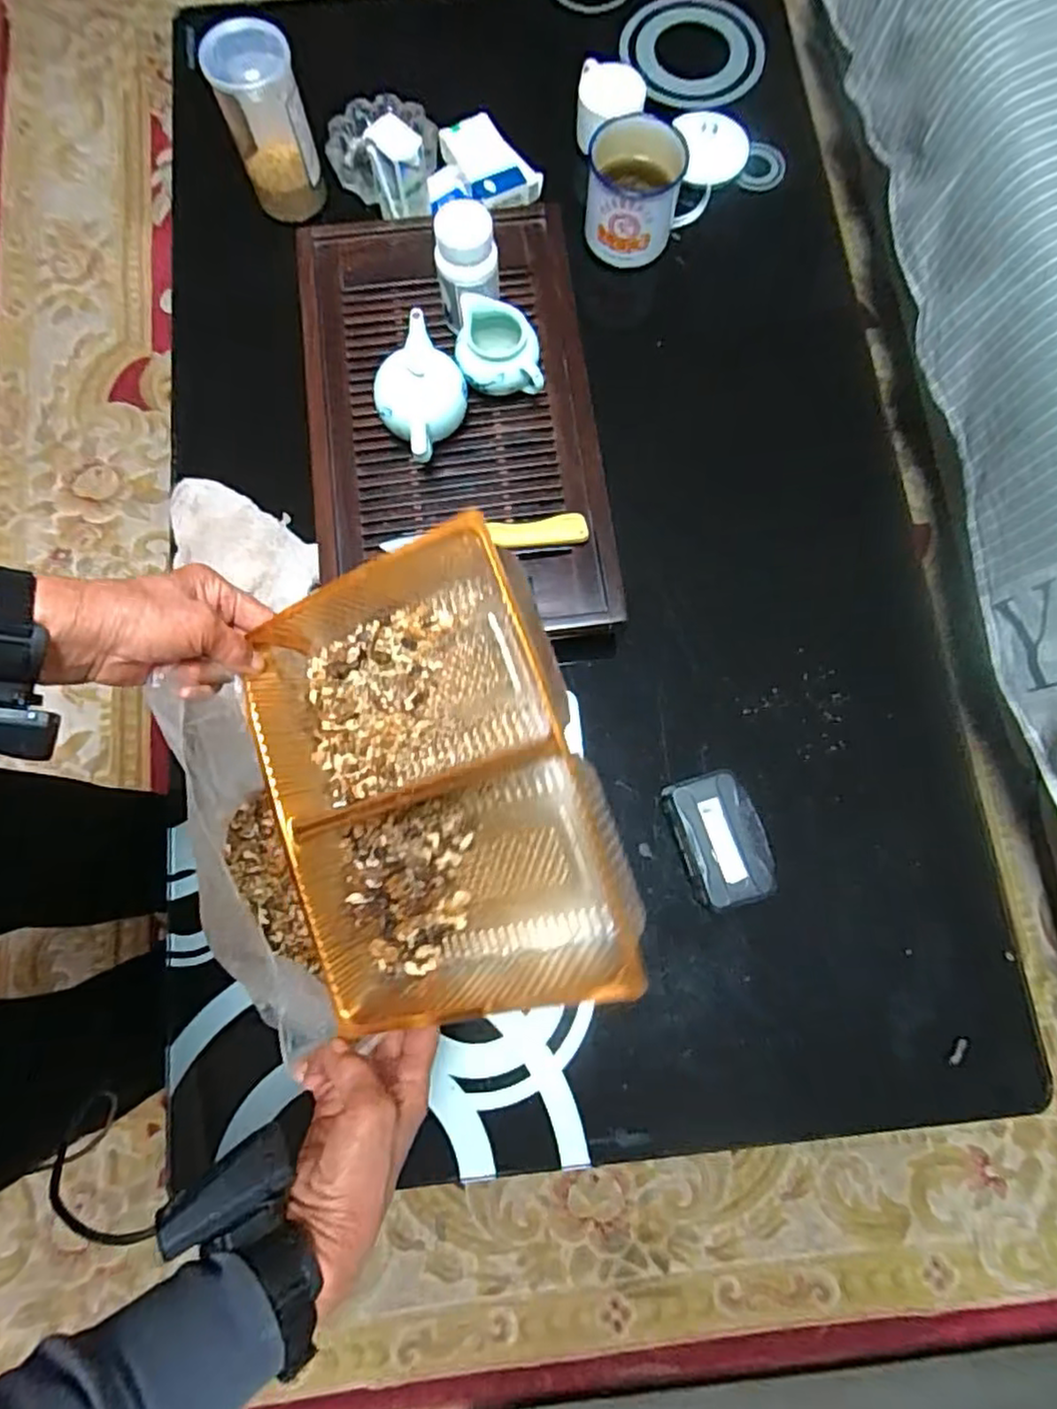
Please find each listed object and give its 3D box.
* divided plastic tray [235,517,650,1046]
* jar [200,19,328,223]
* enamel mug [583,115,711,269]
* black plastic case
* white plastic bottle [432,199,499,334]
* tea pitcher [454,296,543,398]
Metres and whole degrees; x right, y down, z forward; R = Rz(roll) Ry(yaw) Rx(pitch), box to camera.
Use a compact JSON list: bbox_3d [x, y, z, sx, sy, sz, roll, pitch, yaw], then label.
[{"bbox_3d":[-0.067,0.053,0.434,0.218,0.077,0.279,-19,87,18],"label":"divided plastic tray"},{"bbox_3d":[-0.286,-0.636,0.729,0.083,0.147,0.092,-20,78,-4],"label":"jar"},{"bbox_3d":[0.129,-0.570,0.749,0.132,0.093,0.106,14,78,3],"label":"enamel mug"},{"bbox_3d":[0.184,0.128,0.631,0.081,0.022,0.122,-16,78,-3],"label":"black plastic case"},{"bbox_3d":[-0.060,-0.417,0.649,0.060,0.113,0.066,-6,77,-1],"label":"white plastic bottle"},{"bbox_3d":[-0.030,-0.348,0.662,0.087,0.066,0.078,-2,77,0],"label":"tea pitcher"}]

